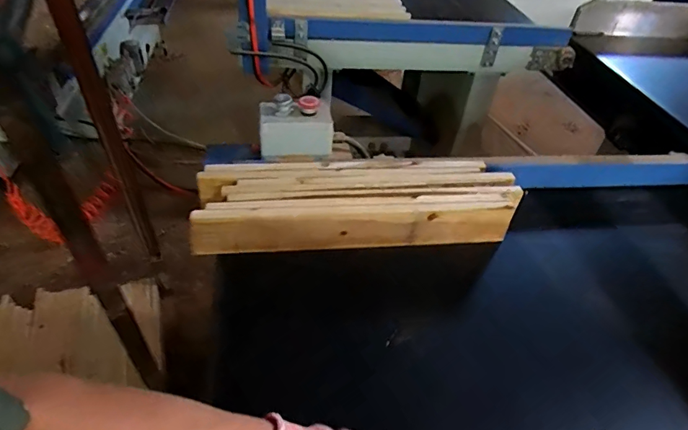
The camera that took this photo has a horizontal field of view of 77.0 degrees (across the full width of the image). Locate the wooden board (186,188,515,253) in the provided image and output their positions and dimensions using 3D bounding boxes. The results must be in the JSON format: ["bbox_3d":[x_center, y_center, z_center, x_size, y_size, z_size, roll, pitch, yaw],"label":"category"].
[{"bbox_3d":[0.030,0.015,0.703,0.523,0.073,0.029,-3,44,-9],"label":"wooden board"}]

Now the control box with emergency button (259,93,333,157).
[{"bbox_3d":[-0.084,-0.158,0.762,0.123,0.083,0.069,-1,44,-8],"label":"control box with emergency button"}]

